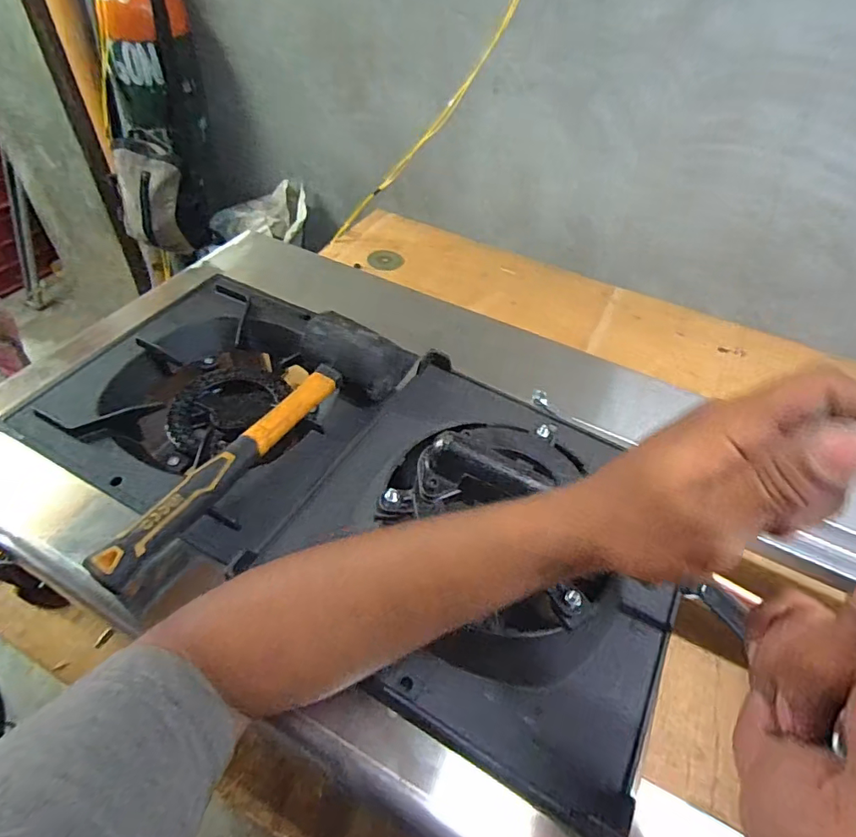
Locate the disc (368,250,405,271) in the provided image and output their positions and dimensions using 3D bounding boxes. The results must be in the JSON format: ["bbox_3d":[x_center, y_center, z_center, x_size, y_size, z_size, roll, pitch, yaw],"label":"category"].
[{"bbox_3d":[-0.101,-0.381,1.240,0.087,0.009,0.093,5,45,-6],"label":"disc"}]

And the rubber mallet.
[{"bbox_3d":[-0.135,0.012,0.459,0.099,0.066,0.338,25,51,16],"label":"rubber mallet"}]

